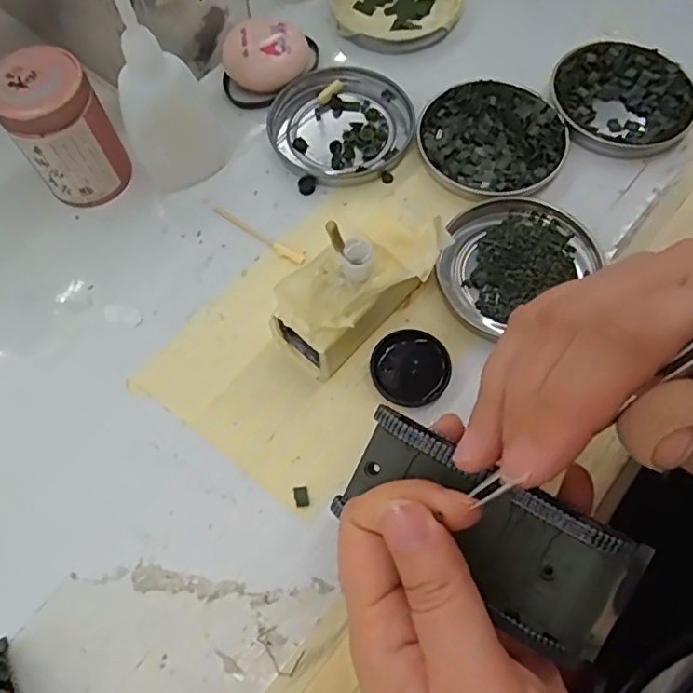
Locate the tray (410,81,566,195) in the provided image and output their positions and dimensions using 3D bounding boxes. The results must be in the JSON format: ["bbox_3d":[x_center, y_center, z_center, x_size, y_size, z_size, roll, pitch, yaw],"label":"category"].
[{"bbox_3d":[0.079,-0.114,0.316,0.077,0.009,0.073,-1,67,1],"label":"tray"}]

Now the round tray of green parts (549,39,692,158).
[{"bbox_3d":[0.154,-0.140,0.325,0.076,0.009,0.075,-1,67,1],"label":"round tray of green parts"}]

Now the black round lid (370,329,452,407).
[{"bbox_3d":[0.029,0.010,0.266,0.034,0.006,0.035,-1,67,1],"label":"black round lid"}]

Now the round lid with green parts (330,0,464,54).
[{"bbox_3d":[0.030,-0.218,0.365,0.076,0.012,0.086,-10,67,-3],"label":"round lid with green parts"}]

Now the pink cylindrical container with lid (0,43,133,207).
[{"bbox_3d":[-0.139,-0.107,0.290,0.043,0.063,0.041,-1,67,1],"label":"pink cylindrical container with lid"}]

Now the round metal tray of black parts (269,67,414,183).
[{"bbox_3d":[-0.003,-0.124,0.325,0.075,0.008,0.077,-1,67,1],"label":"round metal tray of black parts"}]

